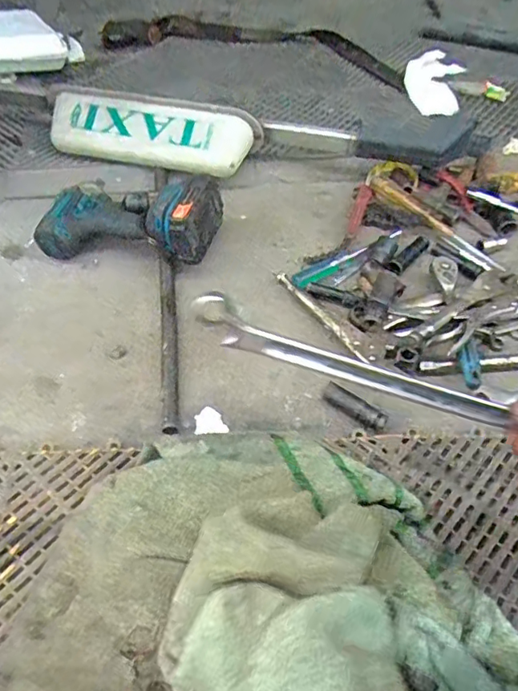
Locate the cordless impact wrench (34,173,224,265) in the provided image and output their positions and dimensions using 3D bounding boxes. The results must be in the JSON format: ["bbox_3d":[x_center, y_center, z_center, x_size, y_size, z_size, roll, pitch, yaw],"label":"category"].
[{"bbox_3d":[-0.174,-0.194,0.771,0.240,0.105,0.154,9,53,4],"label":"cordless impact wrench"}]

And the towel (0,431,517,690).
[{"bbox_3d":[0.010,0.188,0.408,0.414,0.207,0.286,13,53,7],"label":"towel"}]

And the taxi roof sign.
[{"bbox_3d":[-0.174,-0.331,0.873,0.345,0.101,0.085,10,53,4],"label":"taxi roof sign"}]

